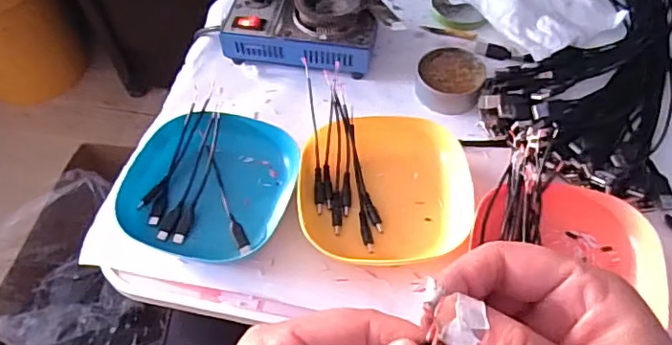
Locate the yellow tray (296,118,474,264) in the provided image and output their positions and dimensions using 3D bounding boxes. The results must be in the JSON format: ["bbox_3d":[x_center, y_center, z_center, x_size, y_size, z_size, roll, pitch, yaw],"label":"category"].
[{"bbox_3d":[0.040,0.007,0.470,0.137,0.022,0.140,-3,56,1],"label":"yellow tray"}]

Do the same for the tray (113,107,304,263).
[{"bbox_3d":[-0.108,0.007,0.474,0.136,0.023,0.130,10,58,9],"label":"tray"}]

